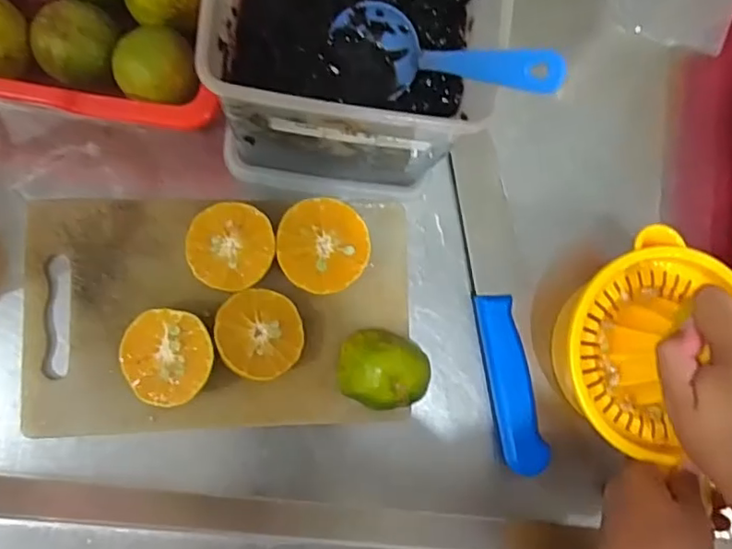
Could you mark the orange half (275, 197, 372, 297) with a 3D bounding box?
[{"bbox_3d":[-0.028,-0.017,0.374,0.056,0.035,0.058,1,86,-7],"label":"orange half"}]

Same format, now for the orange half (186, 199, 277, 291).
[{"bbox_3d":[-0.084,-0.016,0.365,0.051,0.030,0.053,1,86,-7],"label":"orange half"}]

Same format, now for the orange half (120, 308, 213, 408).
[{"bbox_3d":[-0.116,0.050,0.352,0.057,0.027,0.054,7,83,15],"label":"orange half"}]

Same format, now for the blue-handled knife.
[{"bbox_3d":[0.093,0.014,0.400,0.036,0.020,0.235,-7,87,-8],"label":"blue-handled knife"}]

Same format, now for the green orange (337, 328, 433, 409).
[{"bbox_3d":[0.012,0.061,0.376,0.058,0.036,0.047,5,85,-7],"label":"green orange"}]

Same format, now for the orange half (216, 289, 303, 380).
[{"bbox_3d":[-0.066,0.036,0.363,0.049,0.042,0.053,1,86,-7],"label":"orange half"}]

